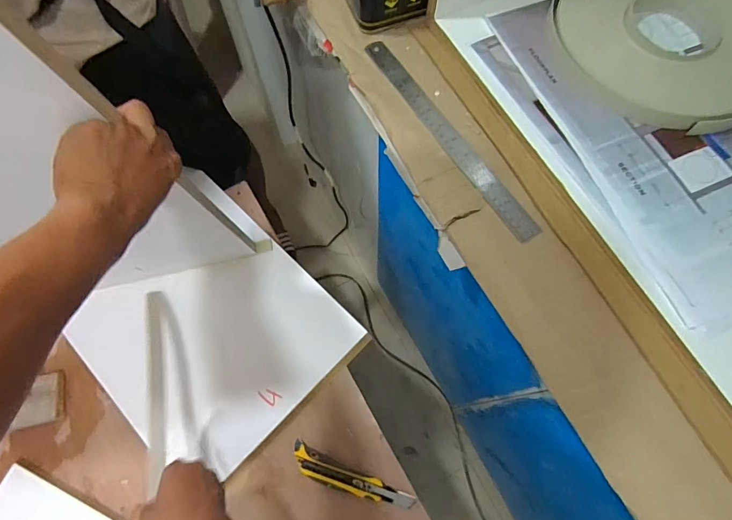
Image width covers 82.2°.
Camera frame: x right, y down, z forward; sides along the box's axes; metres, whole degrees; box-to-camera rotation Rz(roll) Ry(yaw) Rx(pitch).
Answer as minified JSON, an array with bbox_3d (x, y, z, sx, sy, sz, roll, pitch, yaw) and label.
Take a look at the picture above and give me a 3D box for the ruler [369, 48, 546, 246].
[{"bbox_3d":[0.096,-0.156,0.508,0.028,0.007,0.326,-31,71,-6],"label":"ruler"}]

